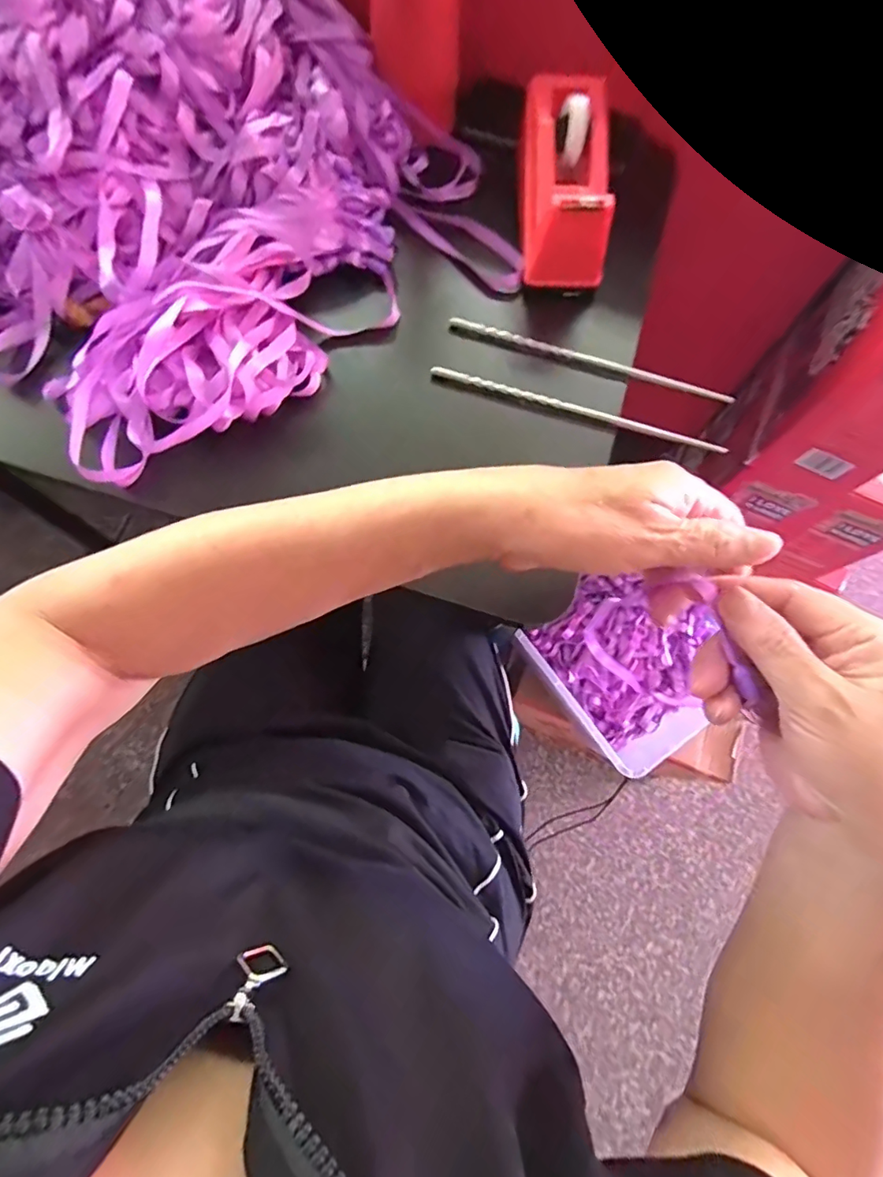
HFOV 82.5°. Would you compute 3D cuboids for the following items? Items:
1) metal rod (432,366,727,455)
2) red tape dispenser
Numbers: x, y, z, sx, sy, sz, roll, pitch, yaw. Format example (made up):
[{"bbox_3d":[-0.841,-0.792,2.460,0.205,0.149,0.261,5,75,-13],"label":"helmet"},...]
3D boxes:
[{"bbox_3d":[0.101,-0.134,0.376,0.220,0.008,0.011,17,72,3],"label":"metal rod"},{"bbox_3d":[0.096,-0.324,0.386,0.065,0.055,0.155,2,86,-2],"label":"red tape dispenser"}]

